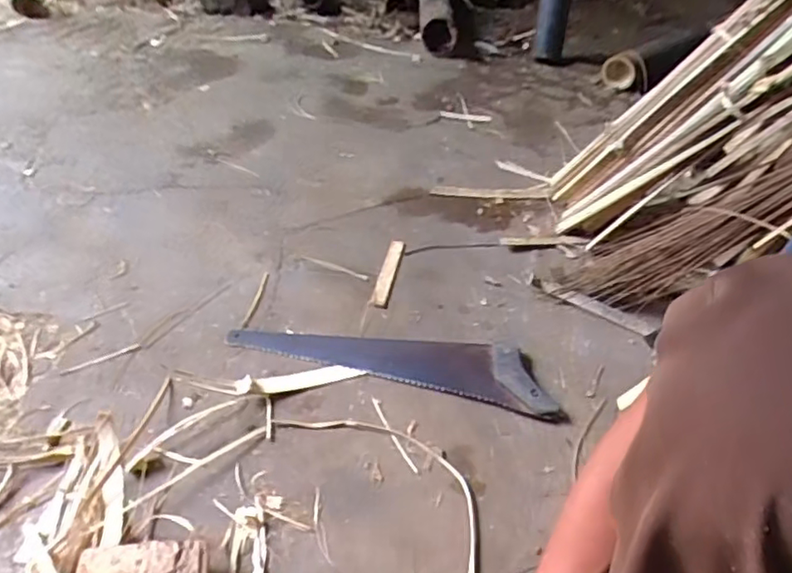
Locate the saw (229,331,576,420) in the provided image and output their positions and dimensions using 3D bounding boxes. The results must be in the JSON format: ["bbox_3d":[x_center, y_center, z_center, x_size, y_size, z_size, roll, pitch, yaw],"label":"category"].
[{"bbox_3d":[0.000,0.085,0.833,0.430,0.025,0.098,13,43,10],"label":"saw"}]

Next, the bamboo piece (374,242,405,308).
[{"bbox_3d":[-0.011,-0.022,0.943,0.025,0.011,0.151,10,42,7],"label":"bamboo piece"}]

